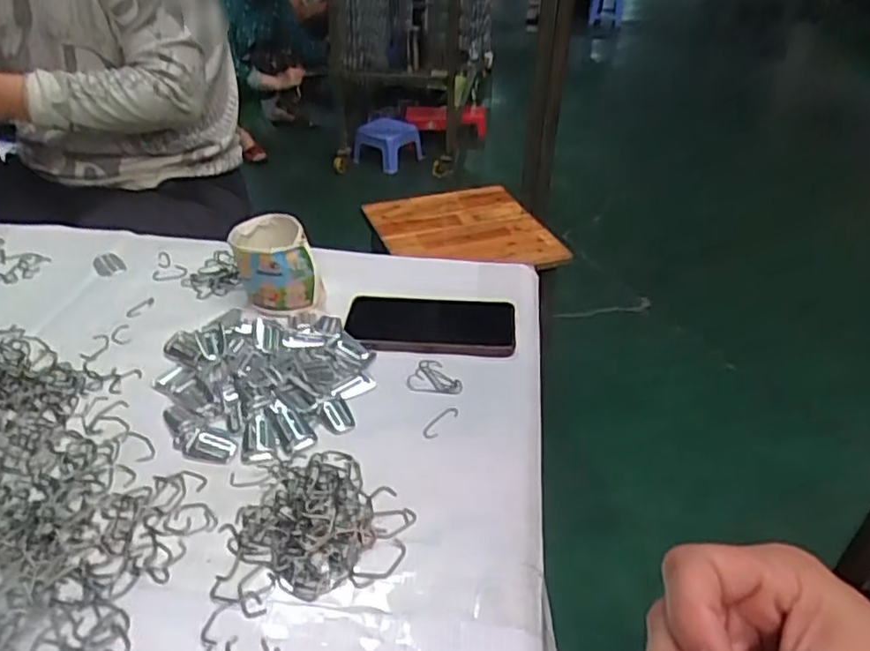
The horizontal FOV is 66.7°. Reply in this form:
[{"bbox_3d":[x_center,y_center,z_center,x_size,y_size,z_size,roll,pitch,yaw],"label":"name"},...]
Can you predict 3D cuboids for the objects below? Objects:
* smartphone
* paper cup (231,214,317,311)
[{"bbox_3d":[-0.005,-0.002,0.657,0.168,0.009,0.087,3,36,3],"label":"smartphone"},{"bbox_3d":[-0.167,-0.065,0.688,0.078,0.068,0.090,-13,39,-18],"label":"paper cup"}]

